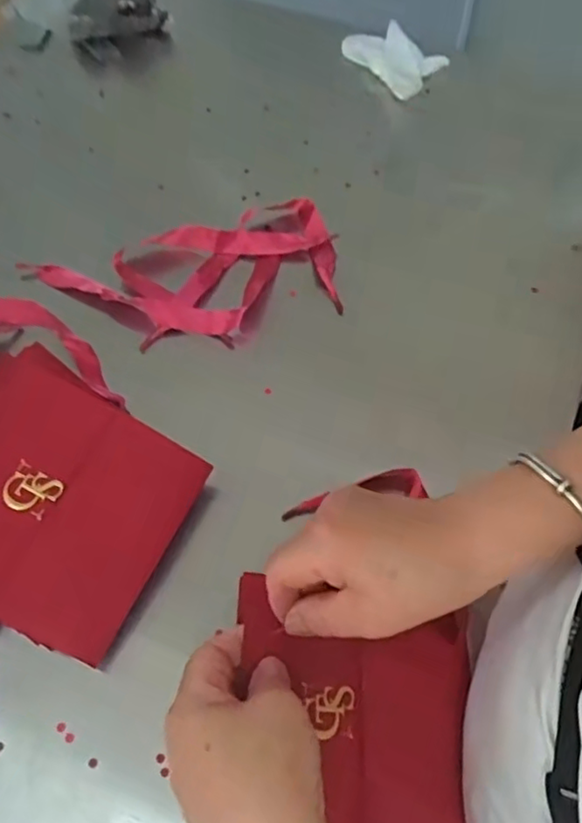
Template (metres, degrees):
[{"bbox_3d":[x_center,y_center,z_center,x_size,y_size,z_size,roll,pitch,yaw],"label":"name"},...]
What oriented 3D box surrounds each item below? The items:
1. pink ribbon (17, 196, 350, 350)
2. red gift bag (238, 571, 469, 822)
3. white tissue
[{"bbox_3d":[-0.081,-0.108,0.519,0.242,0.021,0.120,-17,68,-7],"label":"pink ribbon"},{"bbox_3d":[0.032,0.166,0.340,0.132,0.010,0.126,11,67,-9],"label":"red gift bag"},{"bbox_3d":[0.112,-0.374,0.657,0.069,0.021,0.097,-35,71,-14],"label":"white tissue"}]

